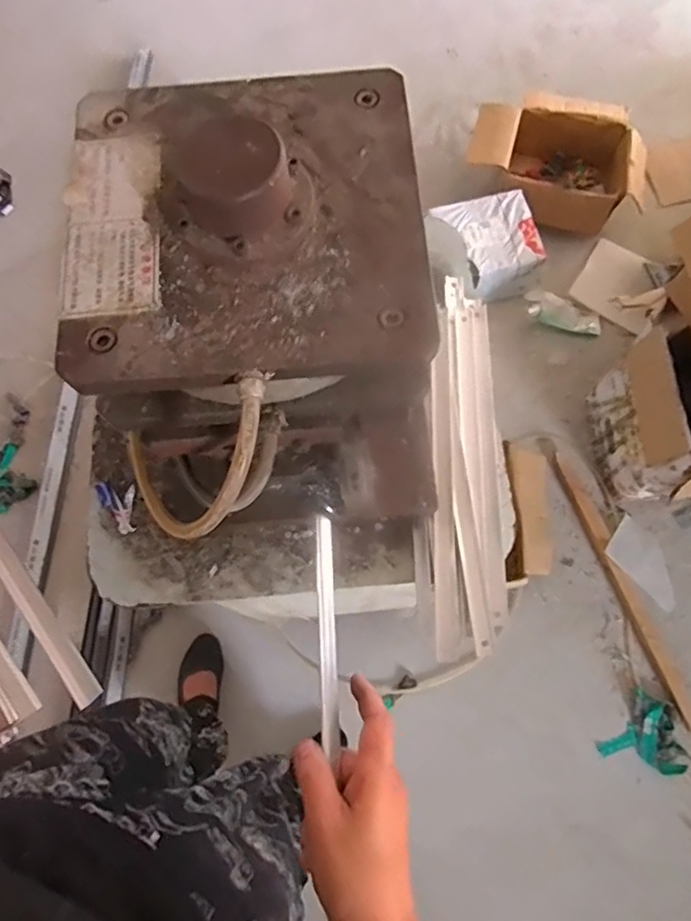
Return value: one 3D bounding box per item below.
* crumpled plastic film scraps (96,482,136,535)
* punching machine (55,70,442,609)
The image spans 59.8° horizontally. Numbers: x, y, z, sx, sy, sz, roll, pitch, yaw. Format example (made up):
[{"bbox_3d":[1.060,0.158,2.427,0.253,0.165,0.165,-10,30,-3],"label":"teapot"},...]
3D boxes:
[{"bbox_3d":[-0.224,0.041,0.603,0.035,0.011,0.063,-37,75,-9],"label":"crumpled plastic film scraps"},{"bbox_3d":[-0.096,-0.069,0.474,0.313,0.315,0.311,-6,73,0],"label":"punching machine"}]

